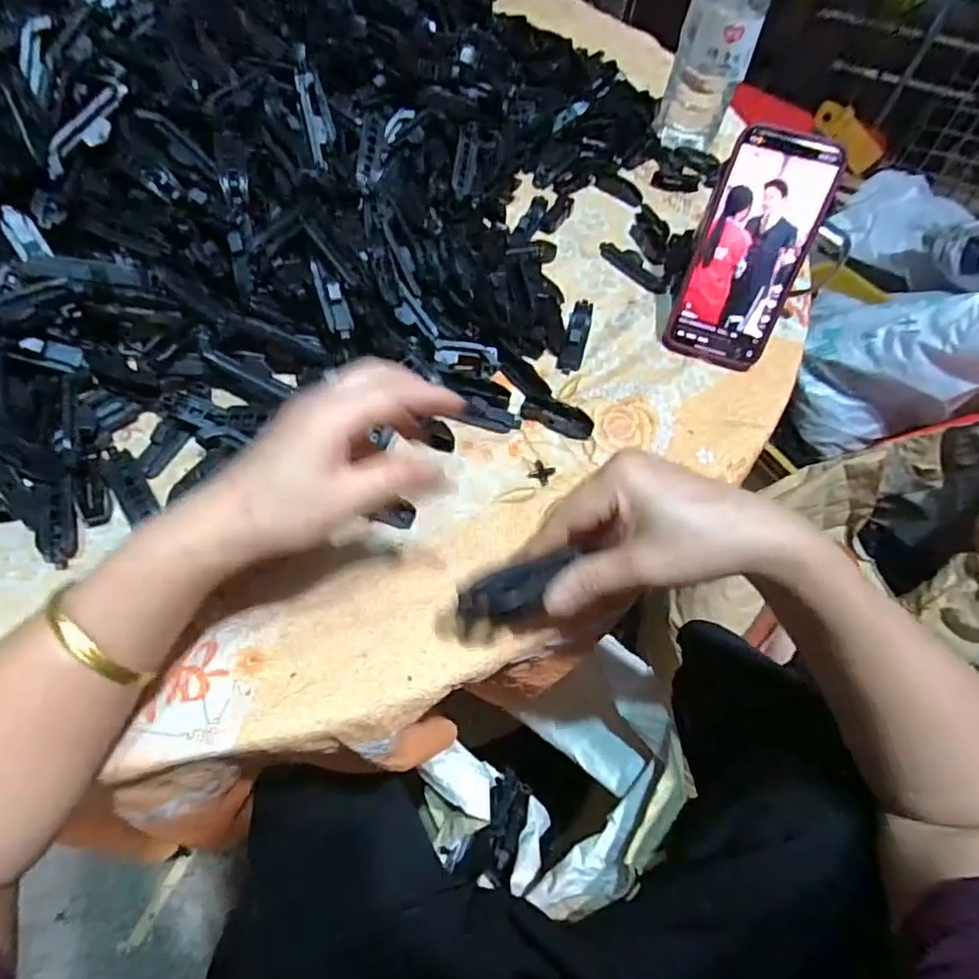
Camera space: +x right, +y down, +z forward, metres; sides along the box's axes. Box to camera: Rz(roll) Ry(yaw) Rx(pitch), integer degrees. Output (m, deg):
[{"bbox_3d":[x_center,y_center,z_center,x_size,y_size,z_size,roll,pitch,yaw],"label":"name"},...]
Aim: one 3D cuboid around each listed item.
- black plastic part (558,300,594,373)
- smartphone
[{"bbox_3d":[0.070,-0.124,0.460,0.017,0.013,0.073,14,59,4],"label":"black plastic part"},{"bbox_3d":[0.197,-0.178,0.437,0.079,0.162,0.018,17,25,6],"label":"smartphone"}]

